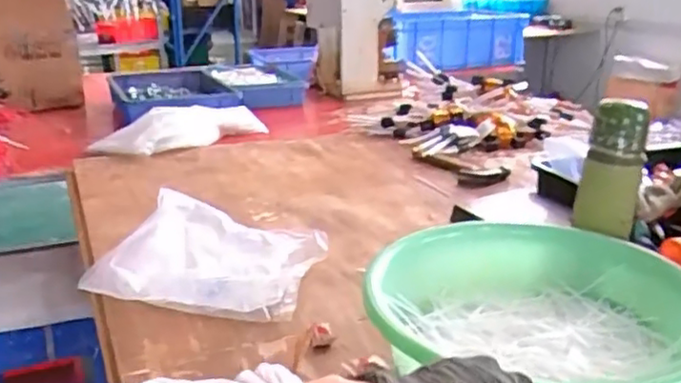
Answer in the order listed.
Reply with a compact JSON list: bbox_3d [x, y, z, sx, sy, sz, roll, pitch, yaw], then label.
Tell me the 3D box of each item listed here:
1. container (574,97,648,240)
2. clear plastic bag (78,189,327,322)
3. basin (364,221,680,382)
[{"bbox_3d":[0.315,-0.027,0.772,0.066,0.148,0.052,11,22,30],"label":"container"},{"bbox_3d":[-0.157,0.074,0.846,0.256,0.085,0.193,2,19,5],"label":"clear plastic bag"},{"bbox_3d":[0.191,0.118,0.651,0.312,0.082,0.312,0,19,0],"label":"basin"}]

